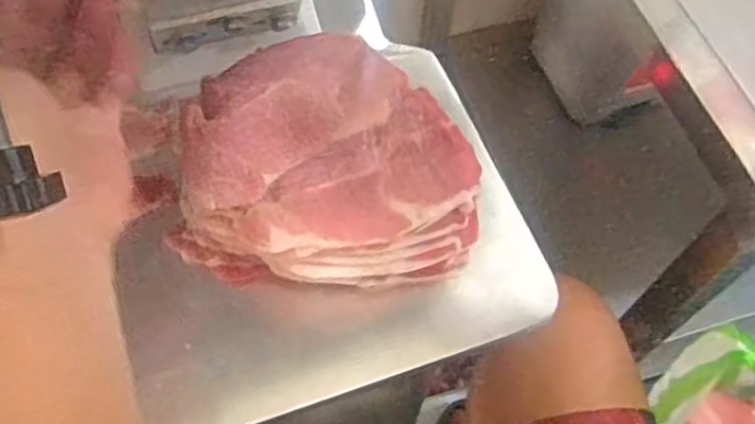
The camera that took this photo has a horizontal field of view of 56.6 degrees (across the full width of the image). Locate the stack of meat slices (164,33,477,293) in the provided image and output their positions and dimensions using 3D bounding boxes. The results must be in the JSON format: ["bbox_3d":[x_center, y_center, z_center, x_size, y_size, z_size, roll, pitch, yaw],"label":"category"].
[{"bbox_3d":[-0.032,-0.031,0.419,0.174,0.076,0.137,-1,60,-4],"label":"stack of meat slices"}]

